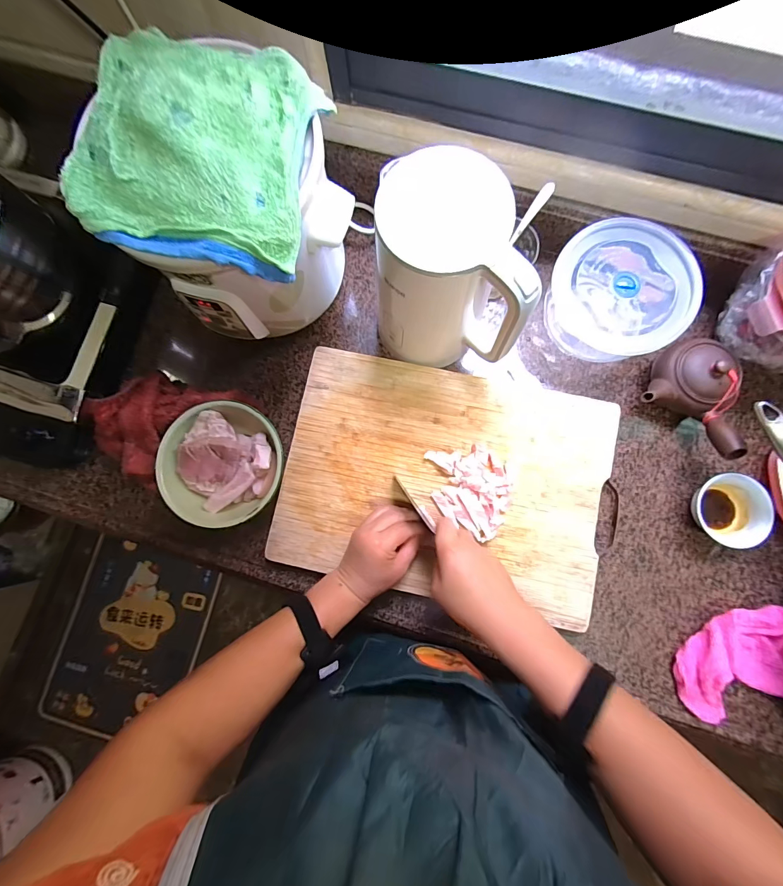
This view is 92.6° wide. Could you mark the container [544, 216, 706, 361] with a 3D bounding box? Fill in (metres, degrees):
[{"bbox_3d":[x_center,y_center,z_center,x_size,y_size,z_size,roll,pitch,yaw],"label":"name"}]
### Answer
[{"bbox_3d":[0.306,-0.206,0.519,0.163,0.092,0.163,-3,82,1],"label":"container"}]

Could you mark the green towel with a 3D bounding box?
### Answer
[{"bbox_3d":[-0.189,-0.284,0.352,0.218,0.051,0.214,10,82,3],"label":"green towel"}]

